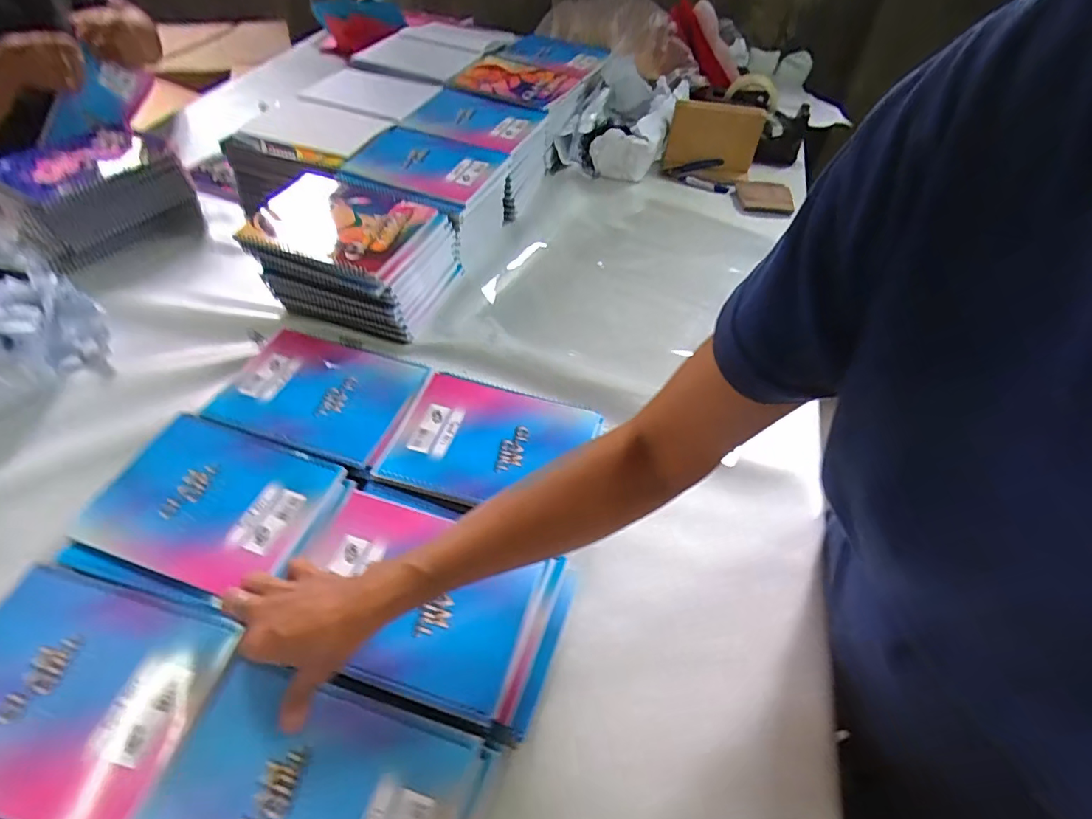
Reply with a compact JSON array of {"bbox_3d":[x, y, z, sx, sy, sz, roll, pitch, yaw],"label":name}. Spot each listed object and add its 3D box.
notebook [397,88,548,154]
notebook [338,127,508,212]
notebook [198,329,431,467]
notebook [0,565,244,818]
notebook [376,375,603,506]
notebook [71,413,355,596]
[{"bbox_3d":[-0.129,-0.478,0.839,0.229,0.017,0.165,21,52,14],"label":"notebook"},{"bbox_3d":[-0.179,-0.352,0.740,0.212,0.013,0.171,20,52,13],"label":"notebook"},{"bbox_3d":[-0.254,-0.026,0.577,0.209,0.009,0.150,16,51,10],"label":"notebook"},{"bbox_3d":[-0.354,0.206,0.381,0.197,0.009,0.146,12,51,7],"label":"notebook"},{"bbox_3d":[-0.059,0.030,0.541,0.196,0.008,0.147,14,51,9],"label":"notebook"},{"bbox_3d":[-0.308,0.087,0.488,0.212,0.009,0.144,16,52,10],"label":"notebook"}]

